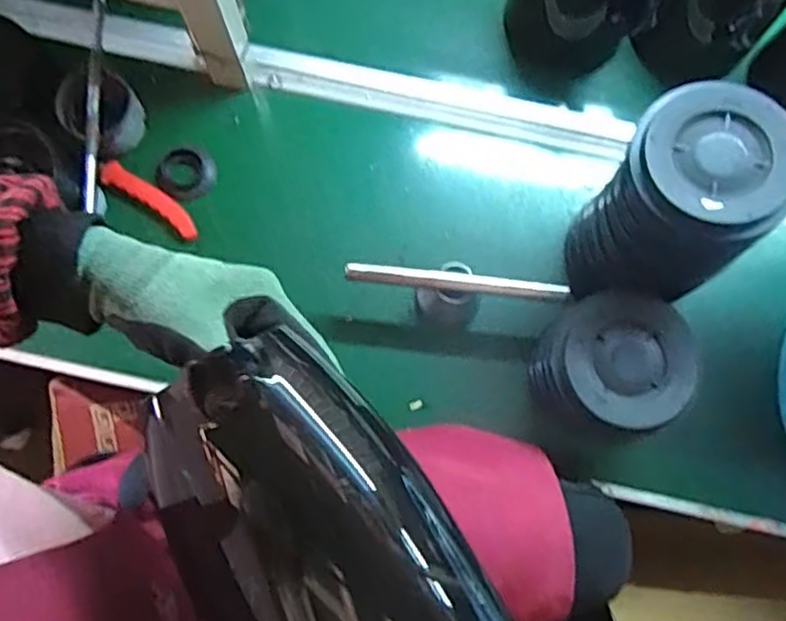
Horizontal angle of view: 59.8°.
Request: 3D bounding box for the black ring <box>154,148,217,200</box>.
[{"bbox_3d":[-0.211,-0.138,0.704,0.057,0.021,0.056,0,77,0],"label":"black ring"}]

